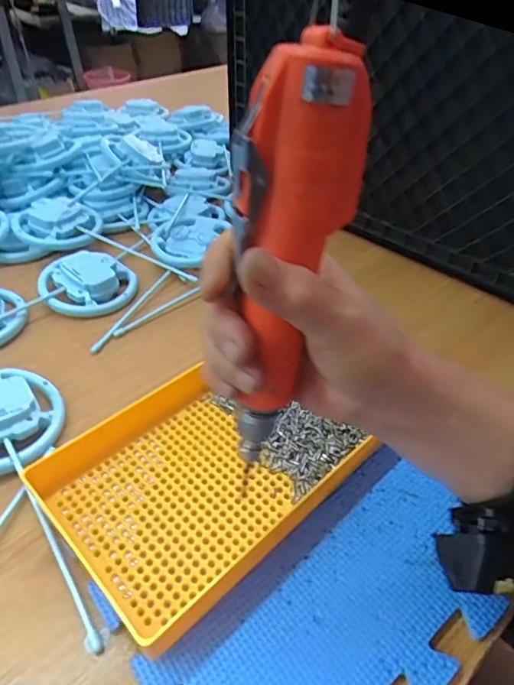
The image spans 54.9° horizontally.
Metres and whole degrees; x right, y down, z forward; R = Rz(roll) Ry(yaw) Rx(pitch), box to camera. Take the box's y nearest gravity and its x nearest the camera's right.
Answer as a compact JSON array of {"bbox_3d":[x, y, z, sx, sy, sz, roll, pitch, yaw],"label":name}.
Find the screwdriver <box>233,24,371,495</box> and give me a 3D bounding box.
[{"bbox_3d":[0.010,-0.021,0.225,0.040,0.203,0.032,20,33,18],"label":"screwdriver"}]

